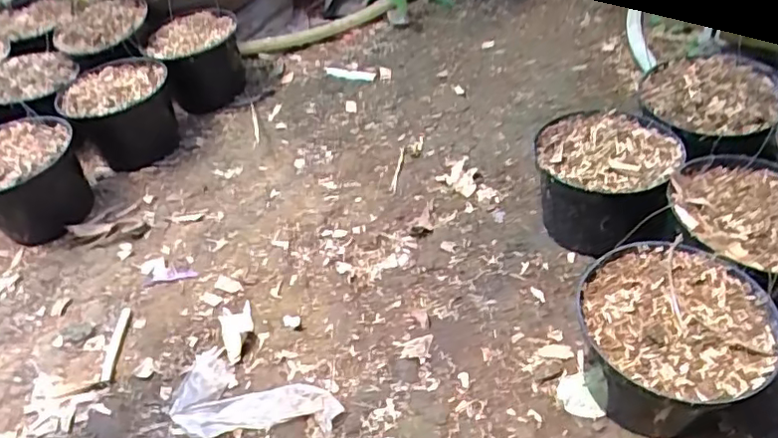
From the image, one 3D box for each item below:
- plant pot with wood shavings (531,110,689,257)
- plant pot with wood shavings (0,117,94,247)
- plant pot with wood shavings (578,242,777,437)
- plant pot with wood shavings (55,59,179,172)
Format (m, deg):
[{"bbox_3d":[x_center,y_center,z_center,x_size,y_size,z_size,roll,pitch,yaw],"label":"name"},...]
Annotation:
[{"bbox_3d":[0.231,-0.034,0.627,0.137,0.104,0.146,-5,47,6],"label":"plant pot with wood shavings"},{"bbox_3d":[-0.466,-0.042,0.761,0.137,0.111,0.142,-5,47,6],"label":"plant pot with wood shavings"},{"bbox_3d":[0.236,0.110,0.503,0.136,0.111,0.141,-5,47,6],"label":"plant pot with wood shavings"},{"bbox_3d":[-0.374,-0.135,0.836,0.142,0.116,0.144,-5,47,6],"label":"plant pot with wood shavings"}]

